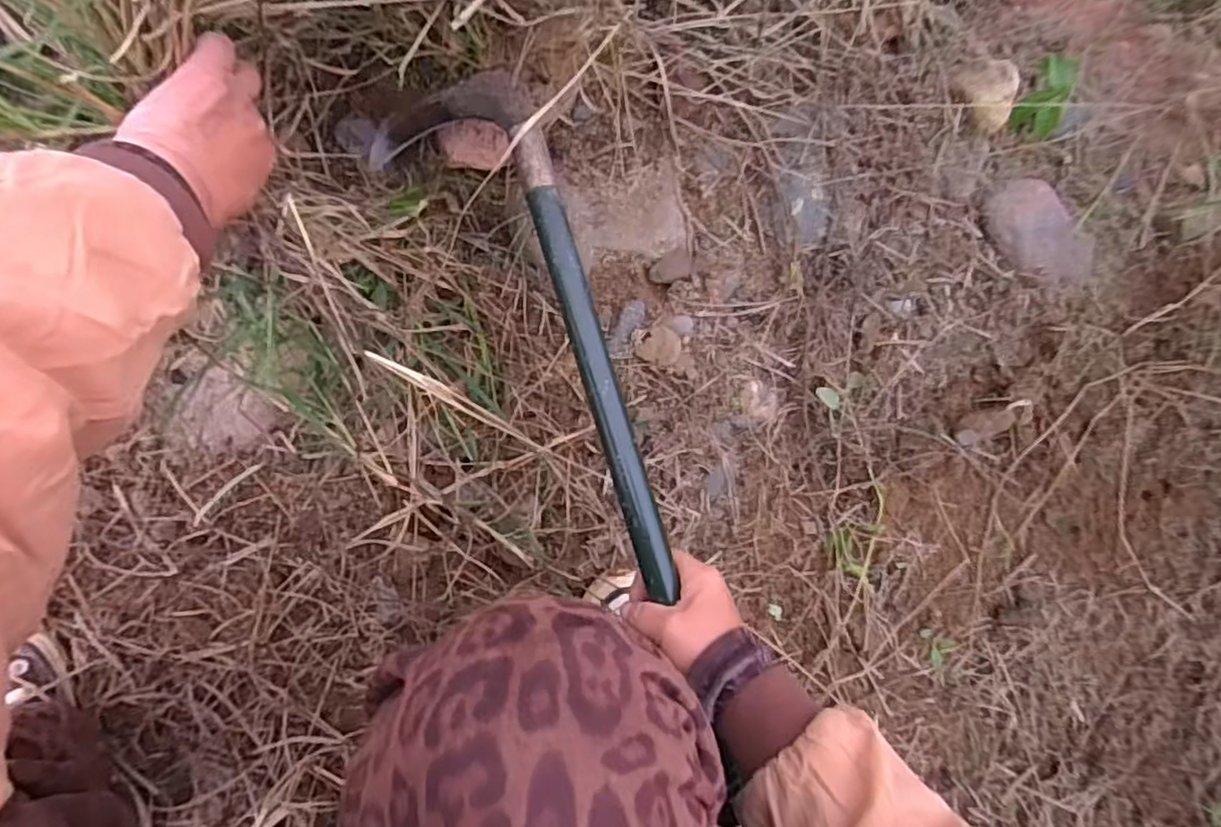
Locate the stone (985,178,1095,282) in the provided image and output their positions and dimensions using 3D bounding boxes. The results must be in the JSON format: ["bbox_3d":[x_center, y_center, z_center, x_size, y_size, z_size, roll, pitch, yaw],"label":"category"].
[{"bbox_3d":[0.422,-0.174,0.642,0.069,0.024,0.118,-38,96,-6],"label":"stone"}]

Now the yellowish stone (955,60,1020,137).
[{"bbox_3d":[0.363,-0.303,0.622,0.044,0.030,0.064,-23,95,-7],"label":"yellowish stone"}]

